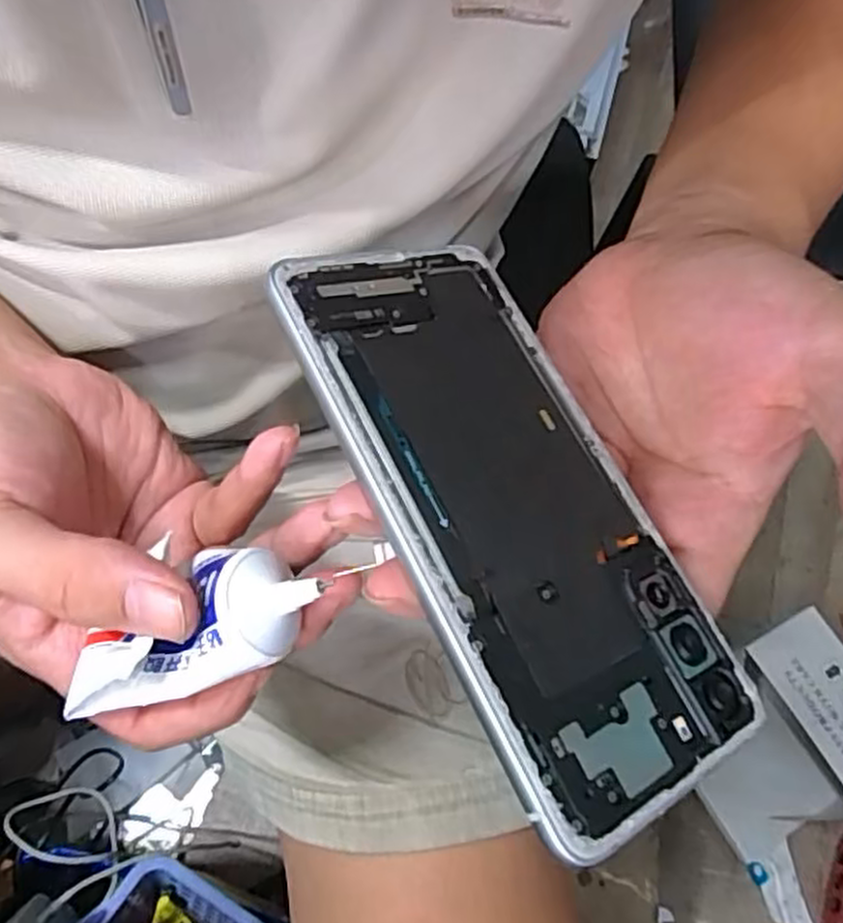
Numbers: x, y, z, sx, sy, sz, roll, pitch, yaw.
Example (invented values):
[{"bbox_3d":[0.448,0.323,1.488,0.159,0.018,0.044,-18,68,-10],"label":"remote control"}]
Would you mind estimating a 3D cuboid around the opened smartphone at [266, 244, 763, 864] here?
[{"bbox_3d":[0.022,0.008,0.192,0.070,0.006,0.151,-16,69,-36],"label":"opened smartphone"}]

